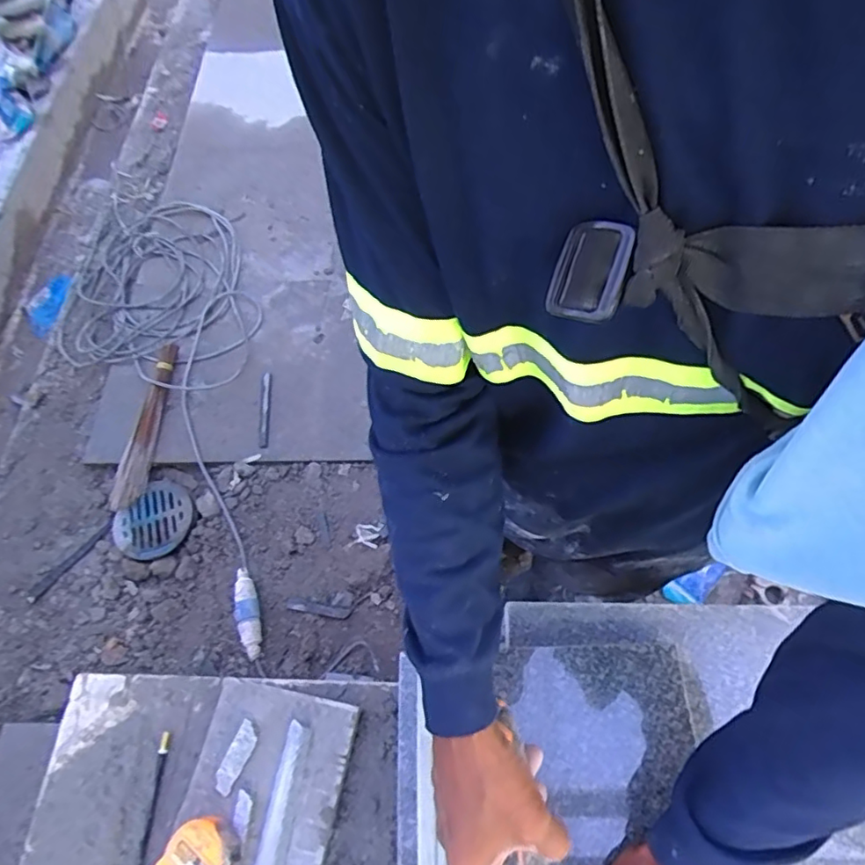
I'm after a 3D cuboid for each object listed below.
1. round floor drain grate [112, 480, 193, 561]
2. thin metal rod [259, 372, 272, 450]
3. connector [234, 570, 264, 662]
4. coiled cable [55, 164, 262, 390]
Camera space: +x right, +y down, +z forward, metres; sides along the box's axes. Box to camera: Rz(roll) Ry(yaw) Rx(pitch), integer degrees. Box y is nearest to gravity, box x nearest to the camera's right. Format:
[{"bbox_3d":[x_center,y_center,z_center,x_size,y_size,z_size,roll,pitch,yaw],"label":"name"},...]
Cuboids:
[{"bbox_3d":[-0.684,0.216,1.419,0.161,0.034,0.191,35,69,18],"label":"round floor drain grate"},{"bbox_3d":[-0.449,-0.063,1.541,0.020,0.013,0.224,-3,63,0],"label":"thin metal rod"},{"bbox_3d":[-0.417,0.408,1.300,0.046,0.038,0.195,-12,77,-4],"label":"connector"},{"bbox_3d":[-0.840,-0.451,1.743,0.619,0.077,0.720,3,63,4],"label":"coiled cable"}]

